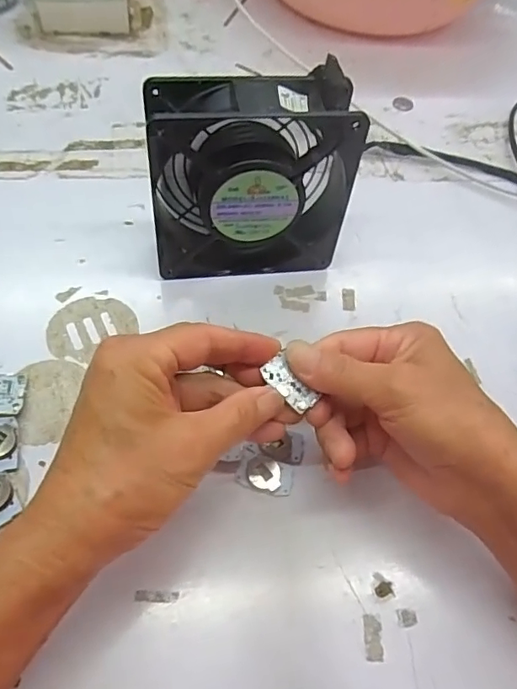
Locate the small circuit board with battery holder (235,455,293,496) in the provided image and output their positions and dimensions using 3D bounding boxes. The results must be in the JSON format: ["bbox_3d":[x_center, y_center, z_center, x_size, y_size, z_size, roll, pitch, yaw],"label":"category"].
[{"bbox_3d":[0.004,0.070,0.284,0.029,0.005,0.018,15,55,5],"label":"small circuit board with battery holder"}]

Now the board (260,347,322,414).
[{"bbox_3d":[0.015,0.019,0.254,0.015,0.004,0.028,-38,80,-26],"label":"board"}]

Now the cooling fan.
[{"bbox_3d":[-0.006,-0.102,0.332,0.118,0.126,0.048,-4,56,-8],"label":"cooling fan"}]

